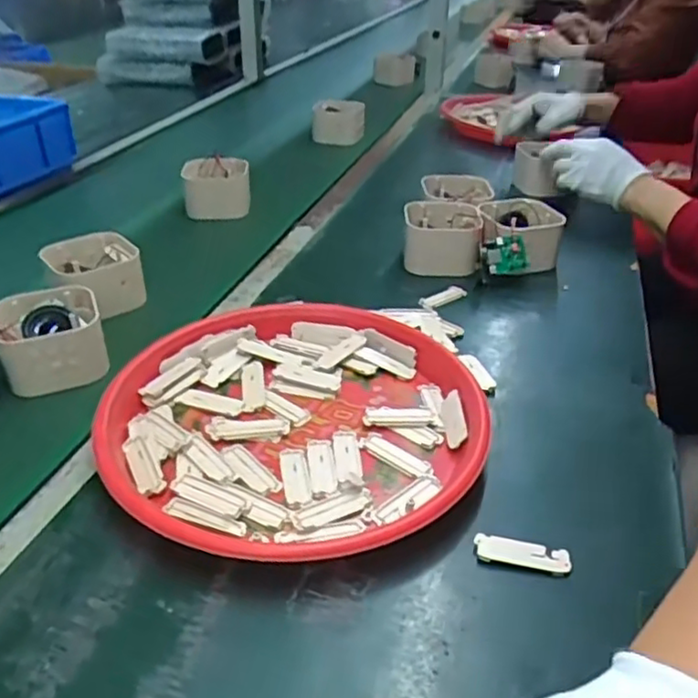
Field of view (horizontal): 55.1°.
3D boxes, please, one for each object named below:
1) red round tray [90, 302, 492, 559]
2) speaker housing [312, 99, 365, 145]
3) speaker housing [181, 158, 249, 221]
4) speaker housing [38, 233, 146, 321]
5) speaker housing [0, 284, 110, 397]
[{"bbox_3d":[-0.042,0.055,0.529,0.284,0.040,0.281,0,33,0],"label":"red round tray"},{"bbox_3d":[-0.020,-0.415,1.236,0.094,0.075,0.062,0,33,0],"label":"speaker housing"},{"bbox_3d":[-0.185,-0.221,0.941,0.088,0.079,0.074,-5,33,-9],"label":"speaker housing"},{"bbox_3d":[-0.268,-0.080,0.710,0.087,0.053,0.101,-17,37,-25],"label":"speaker housing"},{"bbox_3d":[-0.270,-0.010,0.613,0.092,0.063,0.084,-12,35,-18],"label":"speaker housing"}]

